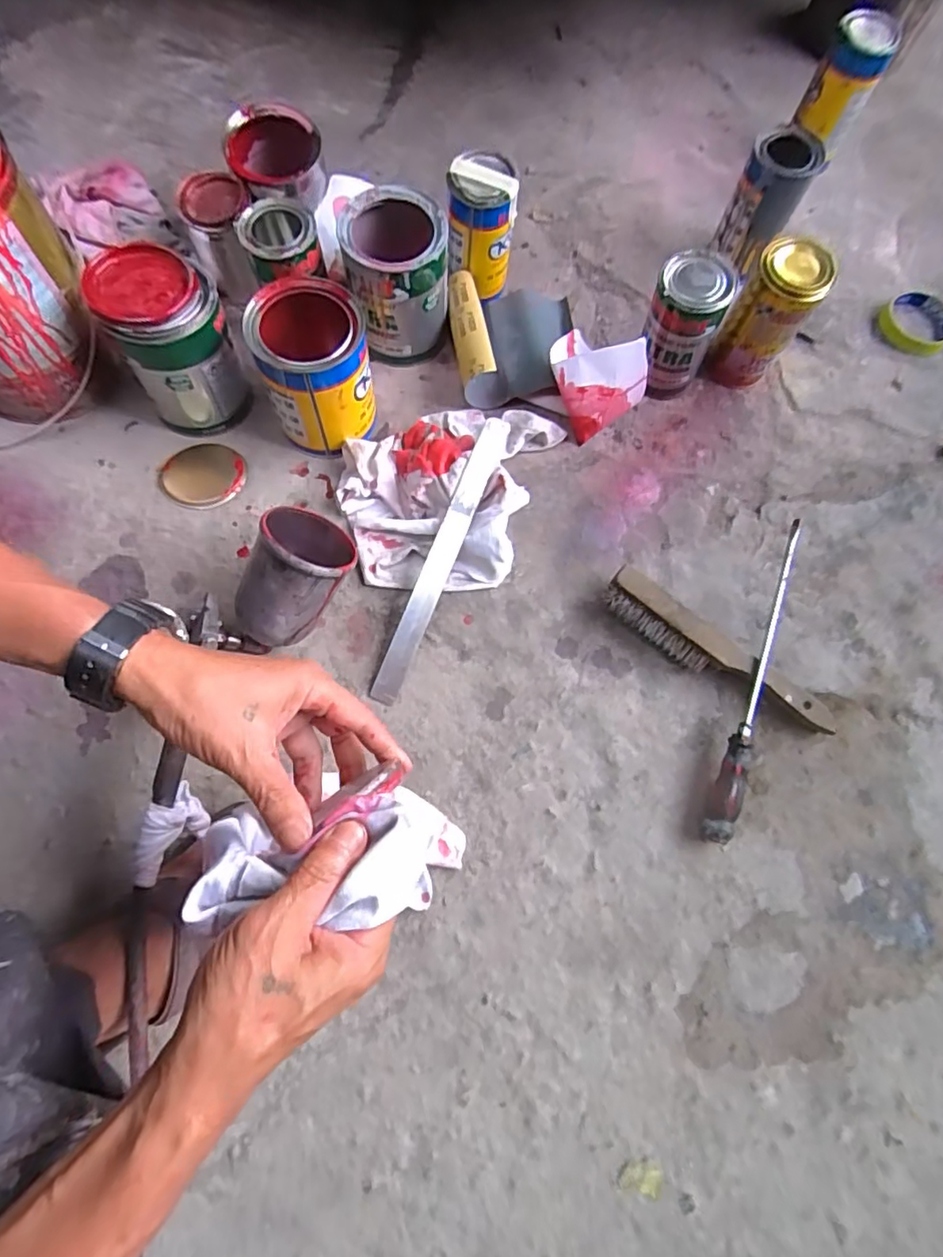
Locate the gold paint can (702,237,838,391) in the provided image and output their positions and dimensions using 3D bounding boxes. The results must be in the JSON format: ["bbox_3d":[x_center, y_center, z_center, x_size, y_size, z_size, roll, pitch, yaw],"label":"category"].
[{"bbox_3d":[0.311,-0.327,0.617,0.073,0.148,0.064,32,78,9],"label":"gold paint can"}]

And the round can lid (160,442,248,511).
[{"bbox_3d":[-0.278,-0.157,0.596,0.083,0.006,0.080,-3,65,-4],"label":"round can lid"}]

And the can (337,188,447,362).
[{"bbox_3d":[-0.075,-0.370,0.610,0.098,0.139,0.103,0,75,0],"label":"can"}]

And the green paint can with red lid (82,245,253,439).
[{"bbox_3d":[-0.285,-0.278,0.559,0.107,0.135,0.102,-25,76,-7],"label":"green paint can with red lid"}]

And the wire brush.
[{"bbox_3d":[0.234,0.029,0.561,0.248,0.041,0.051,36,78,9],"label":"wire brush"}]

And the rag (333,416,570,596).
[{"bbox_3d":[-0.019,-0.139,0.587,0.235,0.078,0.194,-5,75,-1],"label":"rag"}]

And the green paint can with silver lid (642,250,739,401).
[{"bbox_3d":[0.217,-0.314,0.612,0.070,0.133,0.071,0,75,0],"label":"green paint can with silver lid"}]

